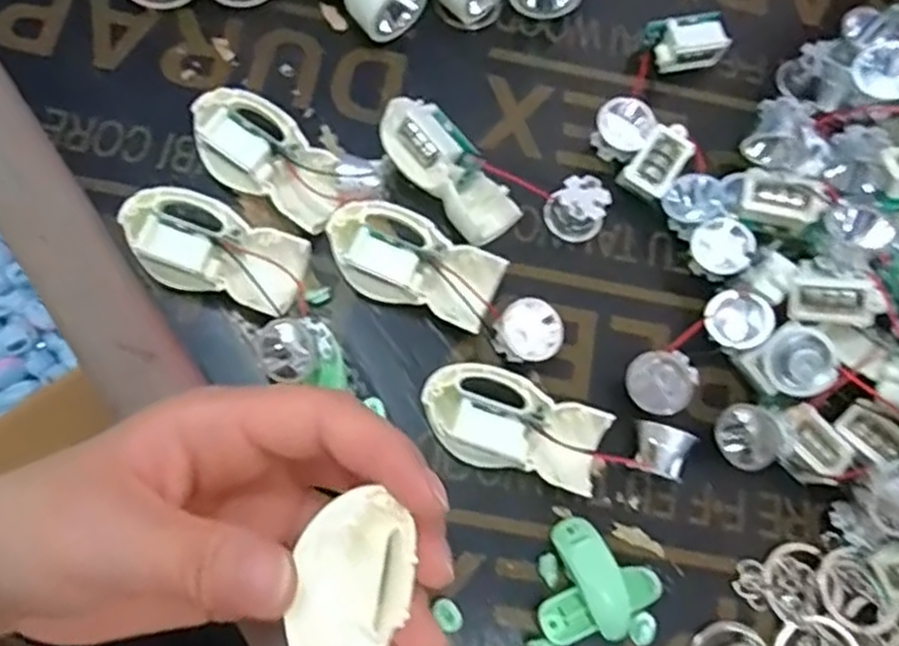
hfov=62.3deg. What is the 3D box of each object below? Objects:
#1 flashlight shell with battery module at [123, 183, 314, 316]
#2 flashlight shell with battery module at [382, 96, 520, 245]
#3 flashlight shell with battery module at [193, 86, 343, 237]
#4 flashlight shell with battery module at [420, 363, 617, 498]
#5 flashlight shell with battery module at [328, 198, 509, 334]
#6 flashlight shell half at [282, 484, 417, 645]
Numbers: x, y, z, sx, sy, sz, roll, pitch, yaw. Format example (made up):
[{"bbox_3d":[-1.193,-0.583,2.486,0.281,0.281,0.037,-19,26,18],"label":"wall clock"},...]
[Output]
[{"bbox_3d":[-0.087,-0.029,0.273,0.063,0.023,0.035,20,72,0],"label":"flashlight shell with battery module"},{"bbox_3d":[-0.001,-0.060,0.288,0.028,0.018,0.066,-43,95,-10],"label":"flashlight shell with battery module"},{"bbox_3d":[-0.068,-0.064,0.287,0.066,0.025,0.035,33,72,4],"label":"flashlight shell with battery module"},{"bbox_3d":[0.023,0.036,0.267,0.066,0.018,0.033,22,77,-9],"label":"flashlight shell with battery module"},{"bbox_3d":[-0.013,-0.023,0.280,0.064,0.024,0.034,25,72,2],"label":"flashlight shell with battery module"},{"bbox_3d":[-0.026,0.075,0.183,0.027,0.021,0.062,10,77,1],"label":"flashlight shell half"}]

